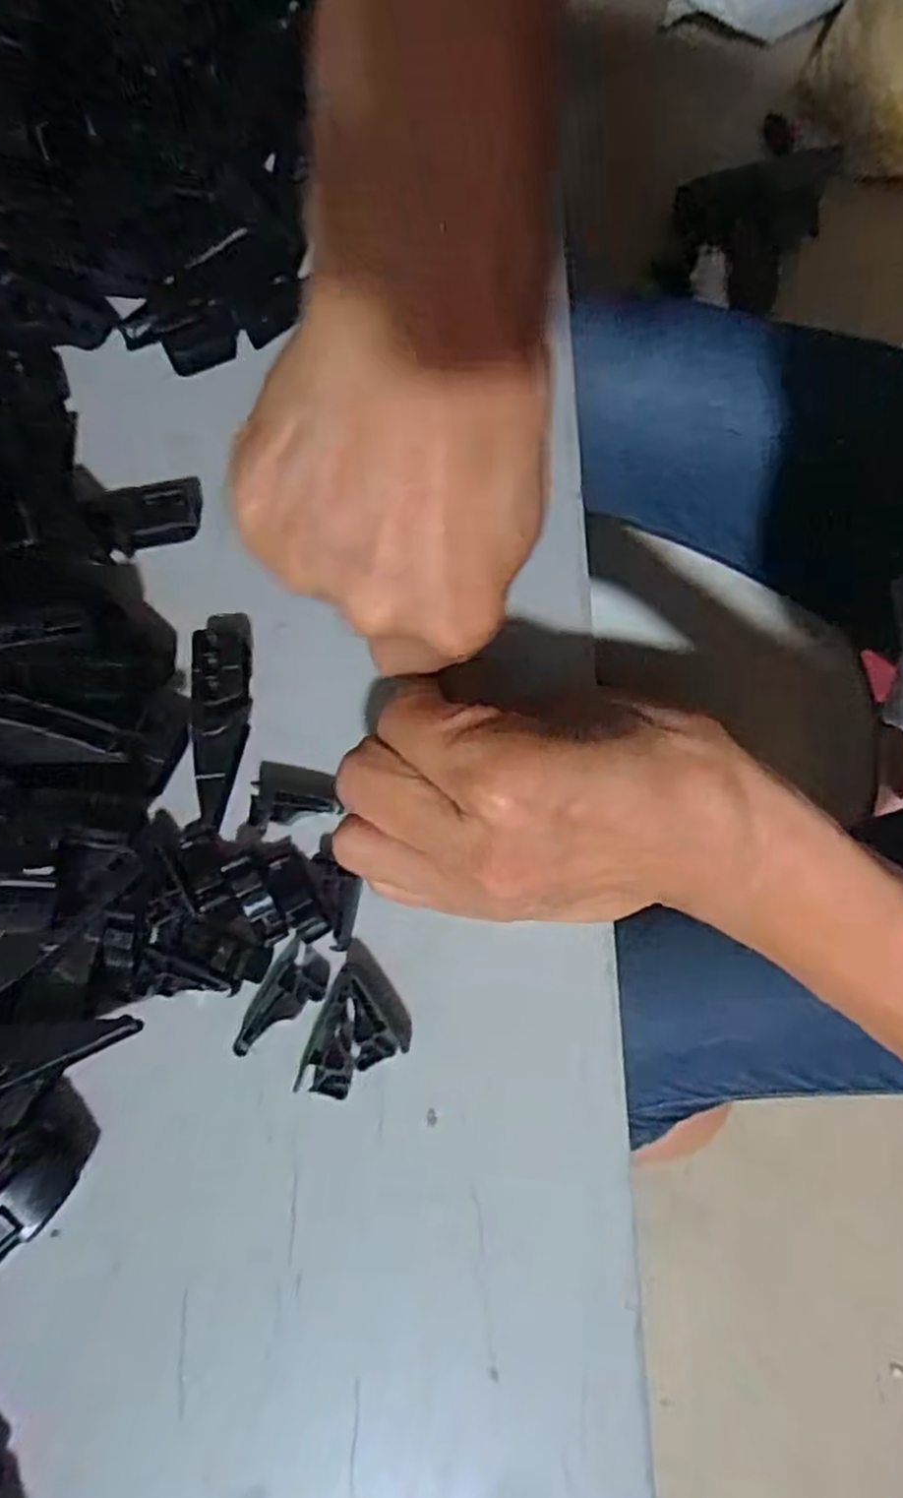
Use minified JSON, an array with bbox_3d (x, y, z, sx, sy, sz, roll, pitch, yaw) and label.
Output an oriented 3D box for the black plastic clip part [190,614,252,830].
[{"bbox_3d":[-0.075,-0.011,0.253,0.018,0.012,0.072,-2,74,0],"label":"black plastic clip part"}]

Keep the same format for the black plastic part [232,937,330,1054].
[{"bbox_3d":[-0.051,0.075,0.230,0.017,0.008,0.034,35,77,10],"label":"black plastic part"}]

